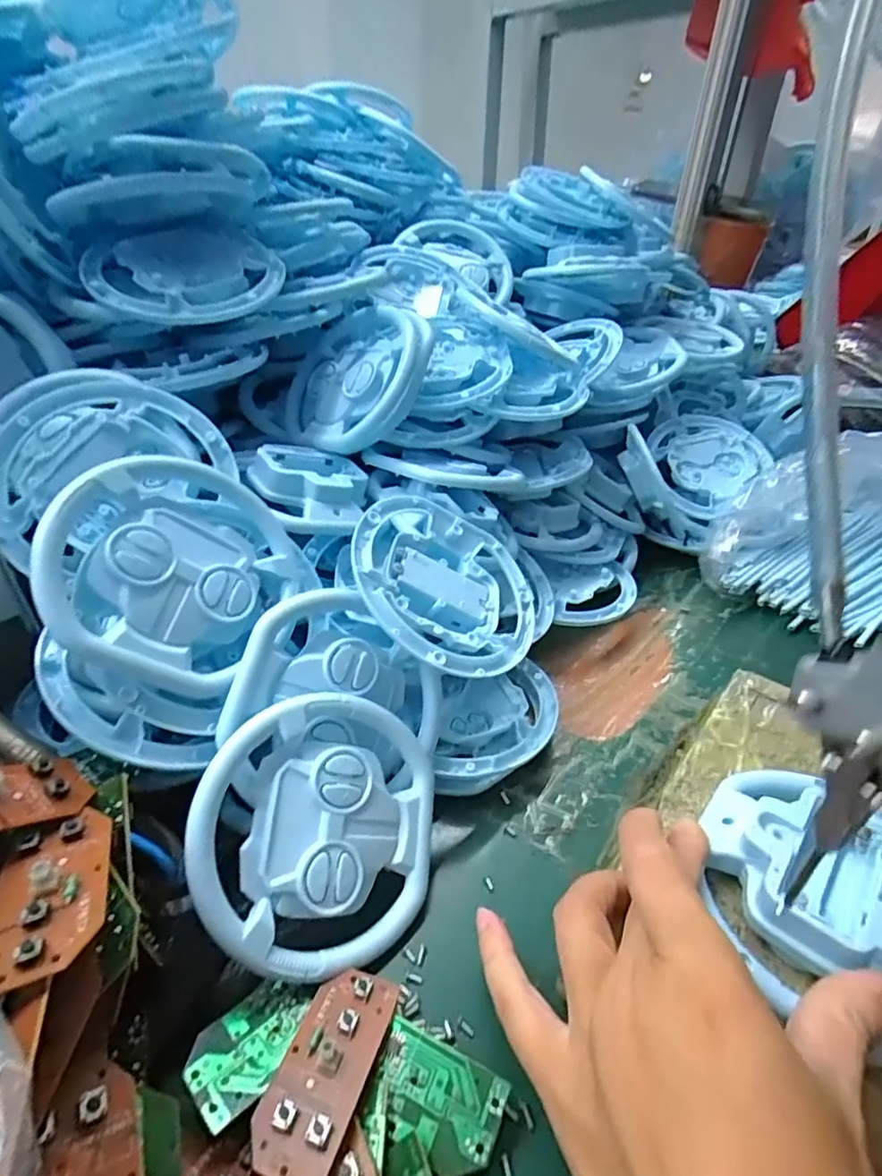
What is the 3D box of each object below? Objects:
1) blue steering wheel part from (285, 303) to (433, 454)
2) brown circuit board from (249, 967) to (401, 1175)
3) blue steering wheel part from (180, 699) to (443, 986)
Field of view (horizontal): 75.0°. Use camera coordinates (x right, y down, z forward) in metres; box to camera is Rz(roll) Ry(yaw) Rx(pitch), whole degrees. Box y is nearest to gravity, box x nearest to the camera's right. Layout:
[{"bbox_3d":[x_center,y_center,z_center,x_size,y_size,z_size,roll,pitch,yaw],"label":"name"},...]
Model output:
[{"bbox_3d":[-0.053,-0.130,0.364,0.102,0.096,0.024,16,-7,35],"label":"blue steering wheel part"},{"bbox_3d":[-0.038,0.155,0.189,0.028,0.009,0.060,12,36,14],"label":"brown circuit board"},{"bbox_3d":[-0.048,0.096,0.236,0.100,0.015,0.100,12,66,-28],"label":"blue steering wheel part"}]

